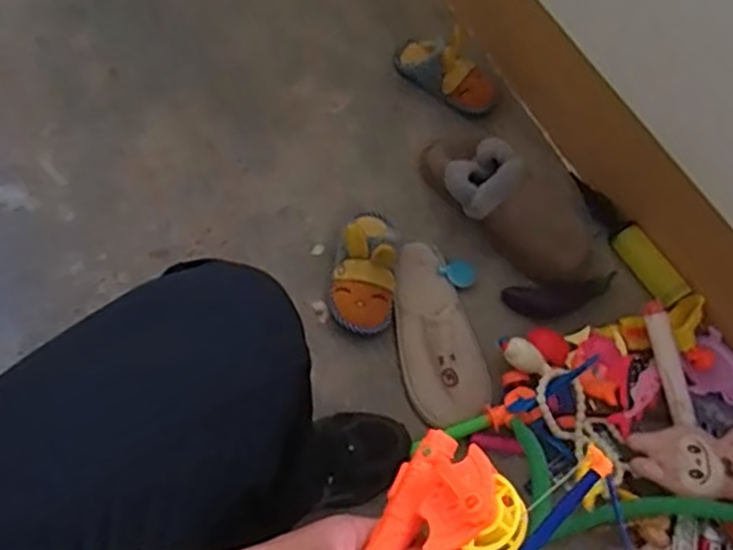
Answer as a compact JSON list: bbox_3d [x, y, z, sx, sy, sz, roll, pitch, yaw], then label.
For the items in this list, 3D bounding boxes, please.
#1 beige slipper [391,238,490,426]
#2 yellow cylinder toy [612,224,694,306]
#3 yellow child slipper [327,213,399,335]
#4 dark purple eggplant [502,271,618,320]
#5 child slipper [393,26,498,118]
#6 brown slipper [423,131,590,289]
[{"bbox_3d":[0.084,0.070,0.915,0.100,0.042,0.241,-11,66,-10],"label":"beige slipper"},{"bbox_3d":[0.381,-0.010,0.974,0.041,0.040,0.117,-30,70,-17],"label":"yellow cylinder toy"},{"bbox_3d":[-0.003,-0.010,0.929,0.082,0.075,0.159,5,64,-2],"label":"yellow child slipper"},{"bbox_3d":[0.264,0.023,0.954,0.156,0.031,0.044,-6,65,-8],"label":"dark purple eggplant"},{"bbox_3d":[0.121,-0.306,1.075,0.158,0.070,0.086,31,66,10],"label":"child slipper"},{"bbox_3d":[0.184,-0.097,0.970,0.101,0.094,0.272,-30,70,-17],"label":"brown slipper"}]

